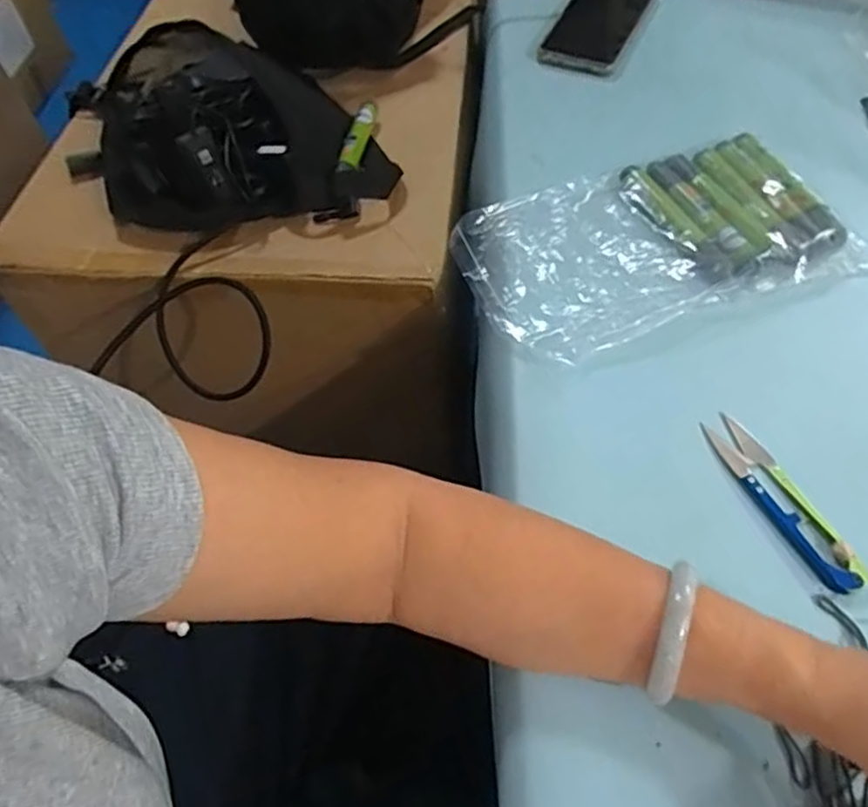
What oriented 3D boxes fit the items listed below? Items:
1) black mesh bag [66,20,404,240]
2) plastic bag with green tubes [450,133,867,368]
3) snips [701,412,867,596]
[{"bbox_3d":[-0.199,-0.272,0.624,0.298,0.079,0.243,-10,57,-3],"label":"black mesh bag"},{"bbox_3d":[0.163,-0.125,0.501,0.271,0.021,0.158,-18,58,-7],"label":"plastic bag with green tubes"},{"bbox_3d":[0.204,0.055,0.390,0.027,0.007,0.117,-23,59,-11],"label":"snips"}]

